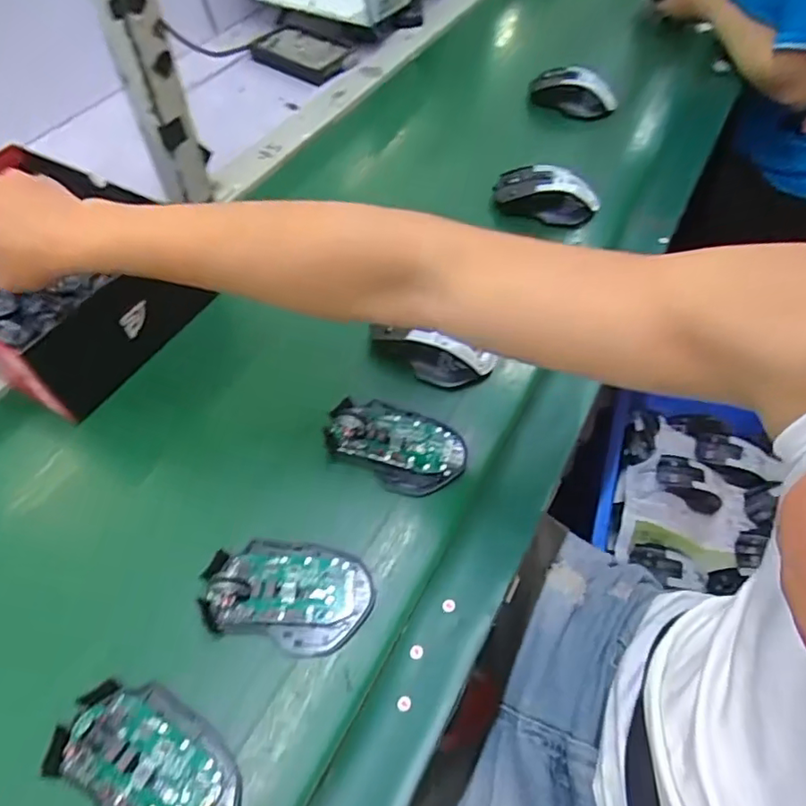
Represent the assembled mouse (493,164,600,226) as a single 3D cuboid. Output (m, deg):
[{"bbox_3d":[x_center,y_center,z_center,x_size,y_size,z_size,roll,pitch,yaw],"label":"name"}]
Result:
[{"bbox_3d":[0.164,-0.237,0.644,0.119,0.033,0.062,12,56,7],"label":"assembled mouse"}]

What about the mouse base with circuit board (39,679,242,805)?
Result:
[{"bbox_3d":[-0.152,0.212,0.338,0.112,0.017,0.062,25,59,15],"label":"mouse base with circuit board"}]

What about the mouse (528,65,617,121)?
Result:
[{"bbox_3d":[0.239,-0.439,0.799,0.115,0.051,0.071,6,56,3],"label":"mouse"}]

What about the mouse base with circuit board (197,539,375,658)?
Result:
[{"bbox_3d":[-0.080,0.131,0.396,0.112,0.025,0.073,8,56,4],"label":"mouse base with circuit board"}]

